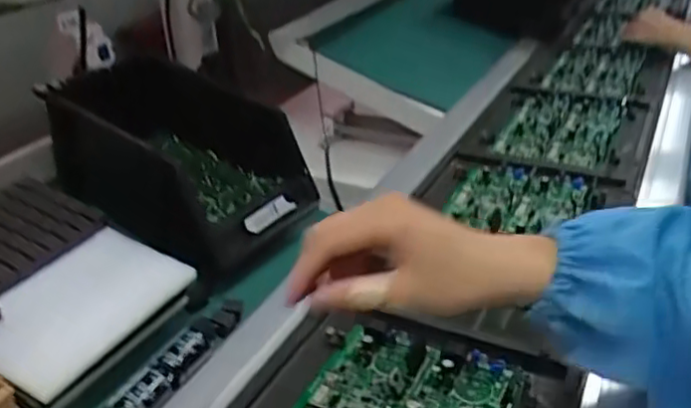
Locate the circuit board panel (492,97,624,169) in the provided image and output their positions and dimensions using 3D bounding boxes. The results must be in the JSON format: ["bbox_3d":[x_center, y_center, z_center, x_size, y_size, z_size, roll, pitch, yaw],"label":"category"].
[{"bbox_3d":[0.326,-0.118,0.988,0.143,0.028,0.299,14,34,24],"label":"circuit board panel"}]

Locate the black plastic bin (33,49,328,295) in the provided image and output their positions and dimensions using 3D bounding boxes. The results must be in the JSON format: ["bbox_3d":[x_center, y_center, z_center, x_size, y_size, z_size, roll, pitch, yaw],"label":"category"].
[{"bbox_3d":[-0.174,-0.052,0.682,0.251,0.131,0.163,18,36,35],"label":"black plastic bin"}]

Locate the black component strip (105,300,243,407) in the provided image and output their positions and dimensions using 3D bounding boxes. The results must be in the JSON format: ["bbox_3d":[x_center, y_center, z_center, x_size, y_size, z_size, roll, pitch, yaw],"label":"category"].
[{"bbox_3d":[-0.130,0.123,0.533,0.028,0.027,0.145,12,33,27],"label":"black component strip"}]

